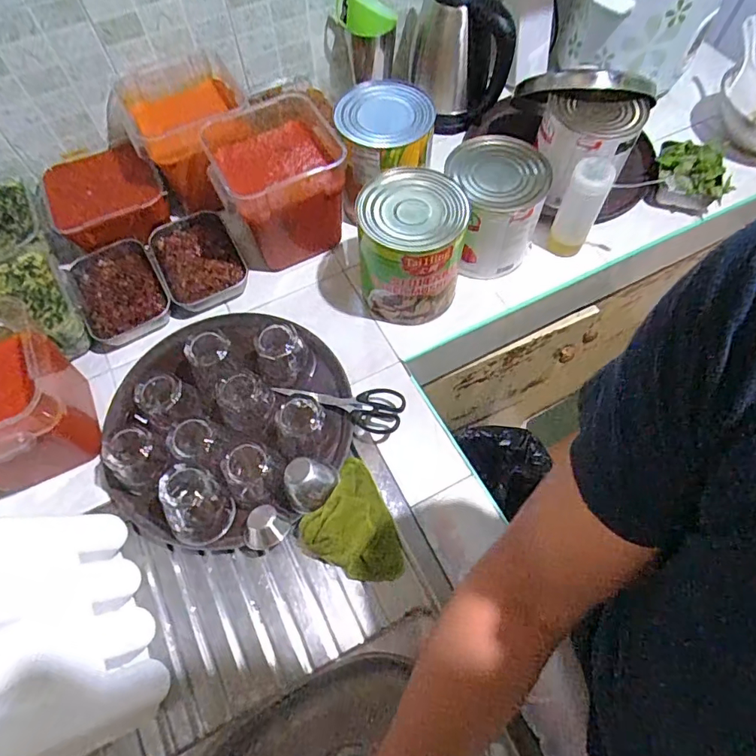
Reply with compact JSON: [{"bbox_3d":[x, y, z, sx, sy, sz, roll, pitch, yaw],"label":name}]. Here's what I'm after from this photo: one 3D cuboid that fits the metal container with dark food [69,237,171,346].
[{"bbox_3d":[-0.412,-0.140,0.792,0.123,0.037,0.170,-25,66,-12],"label":"metal container with dark food"}]

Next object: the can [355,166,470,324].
[{"bbox_3d":[0.049,-0.192,0.739,0.147,0.167,0.160,0,63,0],"label":"can"}]

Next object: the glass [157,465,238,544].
[{"bbox_3d":[-0.230,0.163,0.622,0.078,0.084,0.078,0,63,0],"label":"glass"}]

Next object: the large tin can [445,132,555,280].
[{"bbox_3d":[0.180,-0.275,0.780,0.138,0.157,0.154,-9,64,-4],"label":"large tin can"}]

